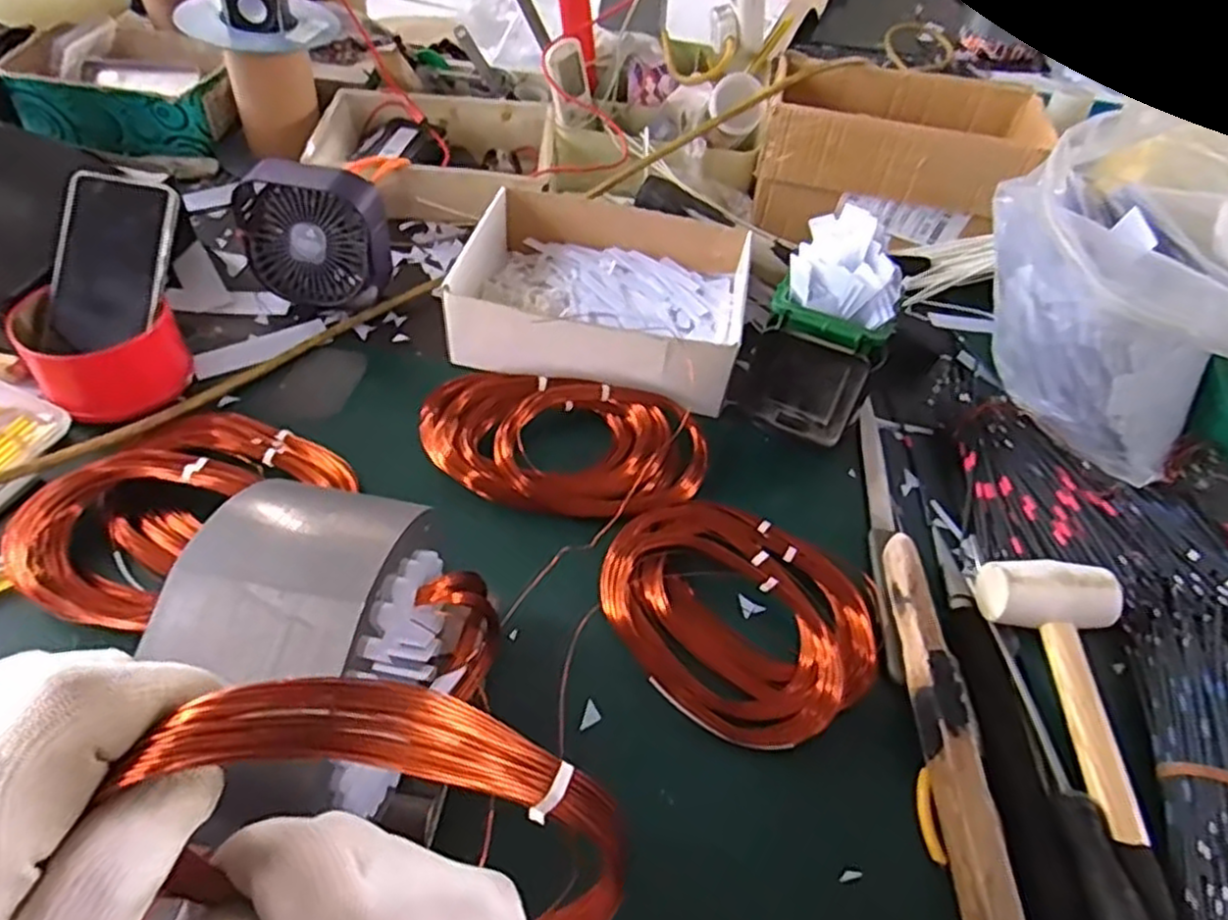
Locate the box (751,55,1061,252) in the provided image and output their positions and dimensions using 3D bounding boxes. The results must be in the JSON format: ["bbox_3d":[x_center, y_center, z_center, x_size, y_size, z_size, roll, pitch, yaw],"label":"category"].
[{"bbox_3d":[0.298,-0.327,0.772,0.281,0.111,0.157,12,51,3],"label":"box"}]

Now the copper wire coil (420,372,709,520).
[{"bbox_3d":[-0.044,-0.014,0.564,0.229,0.051,0.113,16,51,6],"label":"copper wire coil"}]

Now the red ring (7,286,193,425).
[{"bbox_3d":[-0.390,-0.087,0.556,0.102,0.050,0.097,3,51,-4],"label":"red ring"}]

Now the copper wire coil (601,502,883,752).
[{"bbox_3d":[0.084,0.096,0.486,0.178,0.029,0.150,35,56,21],"label":"copper wire coil"}]

